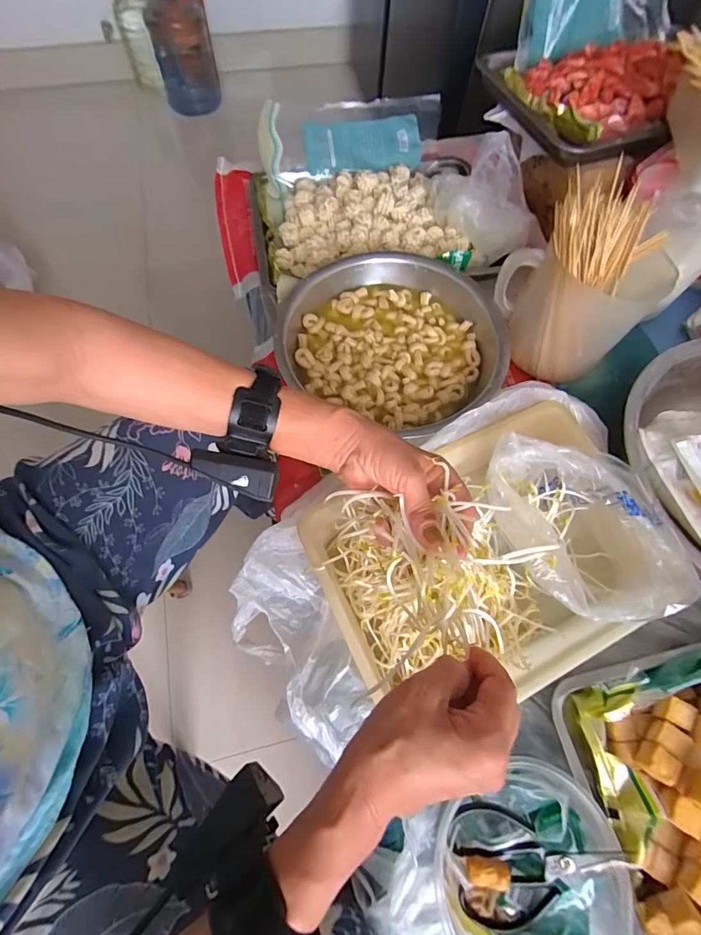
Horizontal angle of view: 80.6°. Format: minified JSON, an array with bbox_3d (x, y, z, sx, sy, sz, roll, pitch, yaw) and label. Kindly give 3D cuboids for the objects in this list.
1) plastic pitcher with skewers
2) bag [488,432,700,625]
[{"bbox_3d":[0.331,-0.259,0.573,0.188,0.203,0.165,-37,72,-16],"label":"plastic pitcher with skewers"},{"bbox_3d":[0.252,0.068,0.479,0.132,0.106,0.218,-24,69,-11],"label":"bag"}]

